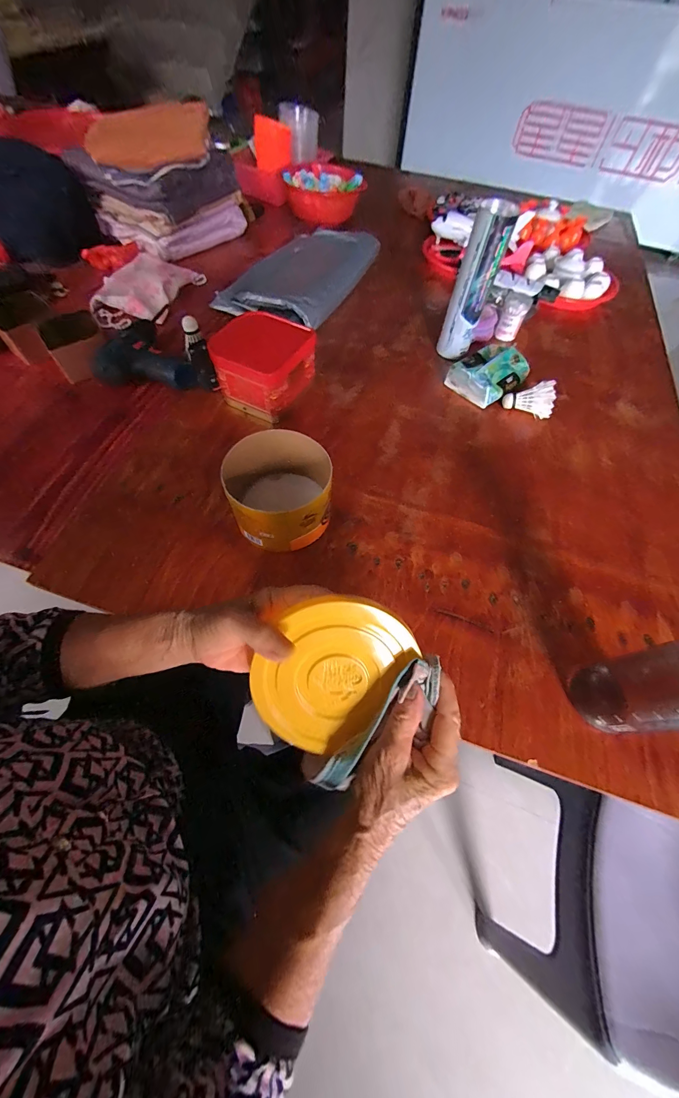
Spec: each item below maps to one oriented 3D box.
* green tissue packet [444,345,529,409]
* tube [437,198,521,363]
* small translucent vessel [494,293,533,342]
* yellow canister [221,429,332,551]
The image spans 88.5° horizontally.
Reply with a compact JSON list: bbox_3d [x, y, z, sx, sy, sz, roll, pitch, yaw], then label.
[{"bbox_3d":[0.288,-0.341,0.675,0.141,0.052,0.114,-38,69,-21],"label":"green tissue packet"},{"bbox_3d":[0.243,-0.476,0.646,0.064,0.230,0.061,16,61,6],"label":"tube"},{"bbox_3d":[0.369,-0.499,0.750,0.054,0.077,0.044,25,63,11],"label":"small translucent vessel"},{"bbox_3d":[-0.080,-0.075,0.477,0.136,0.102,0.130,5,61,0],"label":"yellow canister"}]

